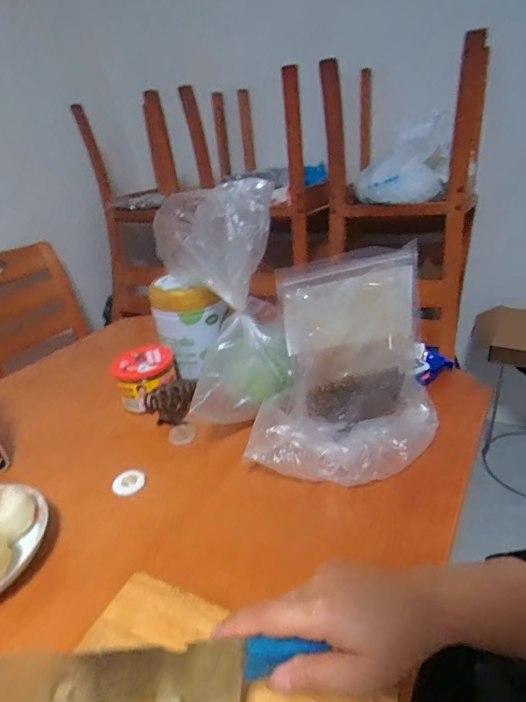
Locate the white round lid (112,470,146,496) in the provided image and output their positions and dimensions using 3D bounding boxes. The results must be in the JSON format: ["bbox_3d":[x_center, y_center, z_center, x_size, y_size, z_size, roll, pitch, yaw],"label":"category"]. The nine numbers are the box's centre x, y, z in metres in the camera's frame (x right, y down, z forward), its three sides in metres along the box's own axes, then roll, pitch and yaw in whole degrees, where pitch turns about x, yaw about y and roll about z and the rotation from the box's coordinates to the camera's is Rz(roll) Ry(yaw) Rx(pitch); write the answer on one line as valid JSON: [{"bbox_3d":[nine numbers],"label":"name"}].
[{"bbox_3d":[-0.176,0.172,0.561,0.041,0.011,0.041,-6,27,3],"label":"white round lid"}]

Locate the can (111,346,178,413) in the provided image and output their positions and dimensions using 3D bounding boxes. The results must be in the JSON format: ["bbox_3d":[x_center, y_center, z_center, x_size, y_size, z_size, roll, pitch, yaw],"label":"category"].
[{"bbox_3d":[-0.201,0.044,0.725,0.100,0.069,0.098,-6,27,3],"label":"can"}]

